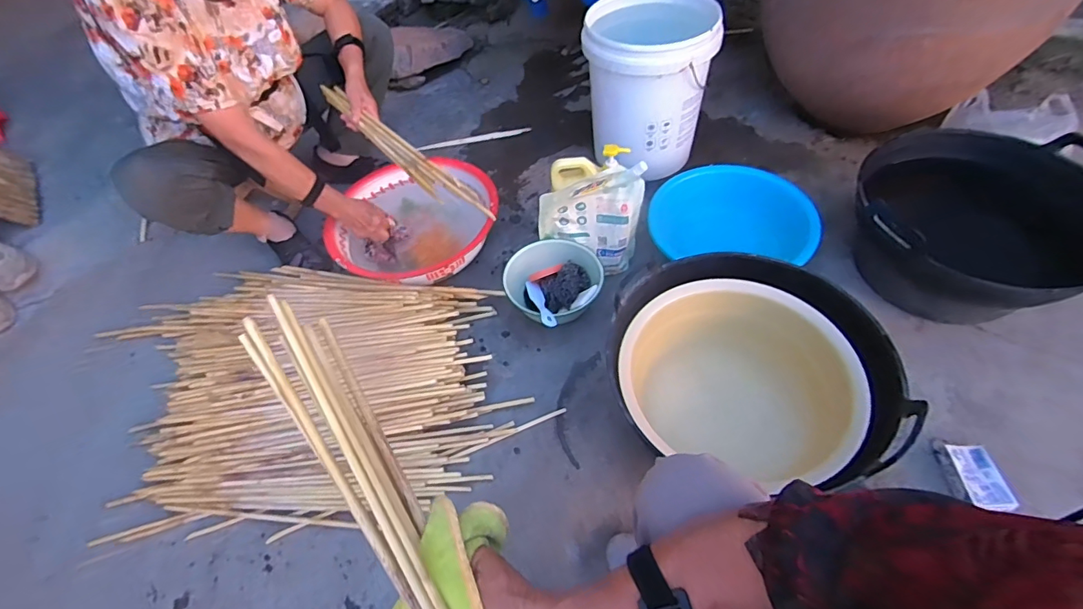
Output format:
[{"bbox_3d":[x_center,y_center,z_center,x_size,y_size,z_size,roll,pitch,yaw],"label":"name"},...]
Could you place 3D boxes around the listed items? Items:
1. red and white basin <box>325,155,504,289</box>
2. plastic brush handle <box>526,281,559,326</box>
[{"bbox_3d":[-0.295,-0.184,1.151,0.370,0.132,0.346,-1,56,2],"label":"red and white basin"},{"bbox_3d":[0.000,-0.003,0.975,0.031,0.027,0.168,-16,28,-8],"label":"plastic brush handle"}]

